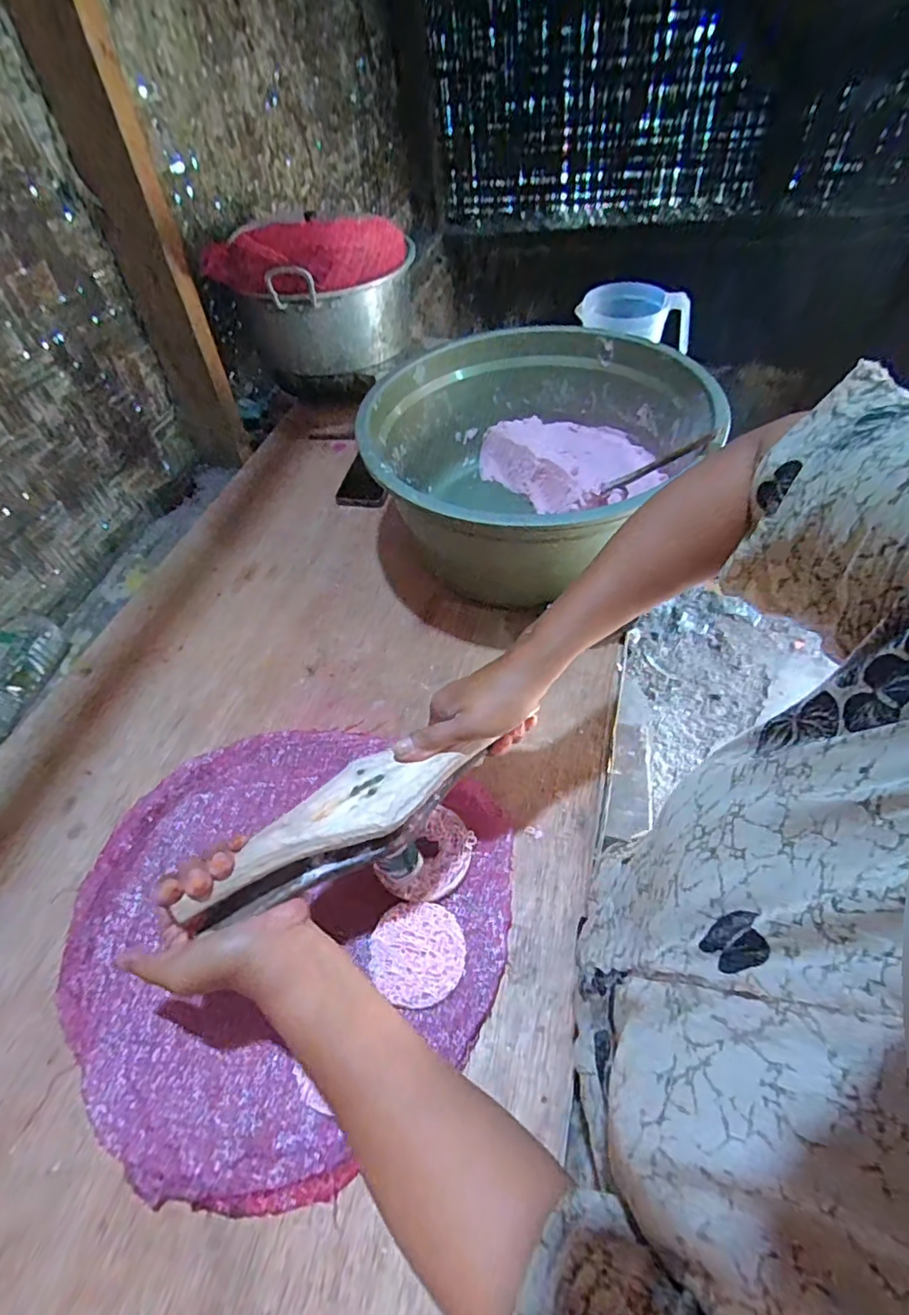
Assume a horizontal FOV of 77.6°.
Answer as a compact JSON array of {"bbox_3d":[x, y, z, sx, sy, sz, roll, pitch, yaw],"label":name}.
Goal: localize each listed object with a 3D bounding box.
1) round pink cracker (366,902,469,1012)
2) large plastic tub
[{"bbox_3d":[-0.029,0.233,0.454,0.075,0.005,0.069,32,59,28],"label":"round pink cracker"},{"bbox_3d":[0.090,-0.237,0.724,0.377,0.186,0.399,-3,50,3],"label":"large plastic tub"}]

